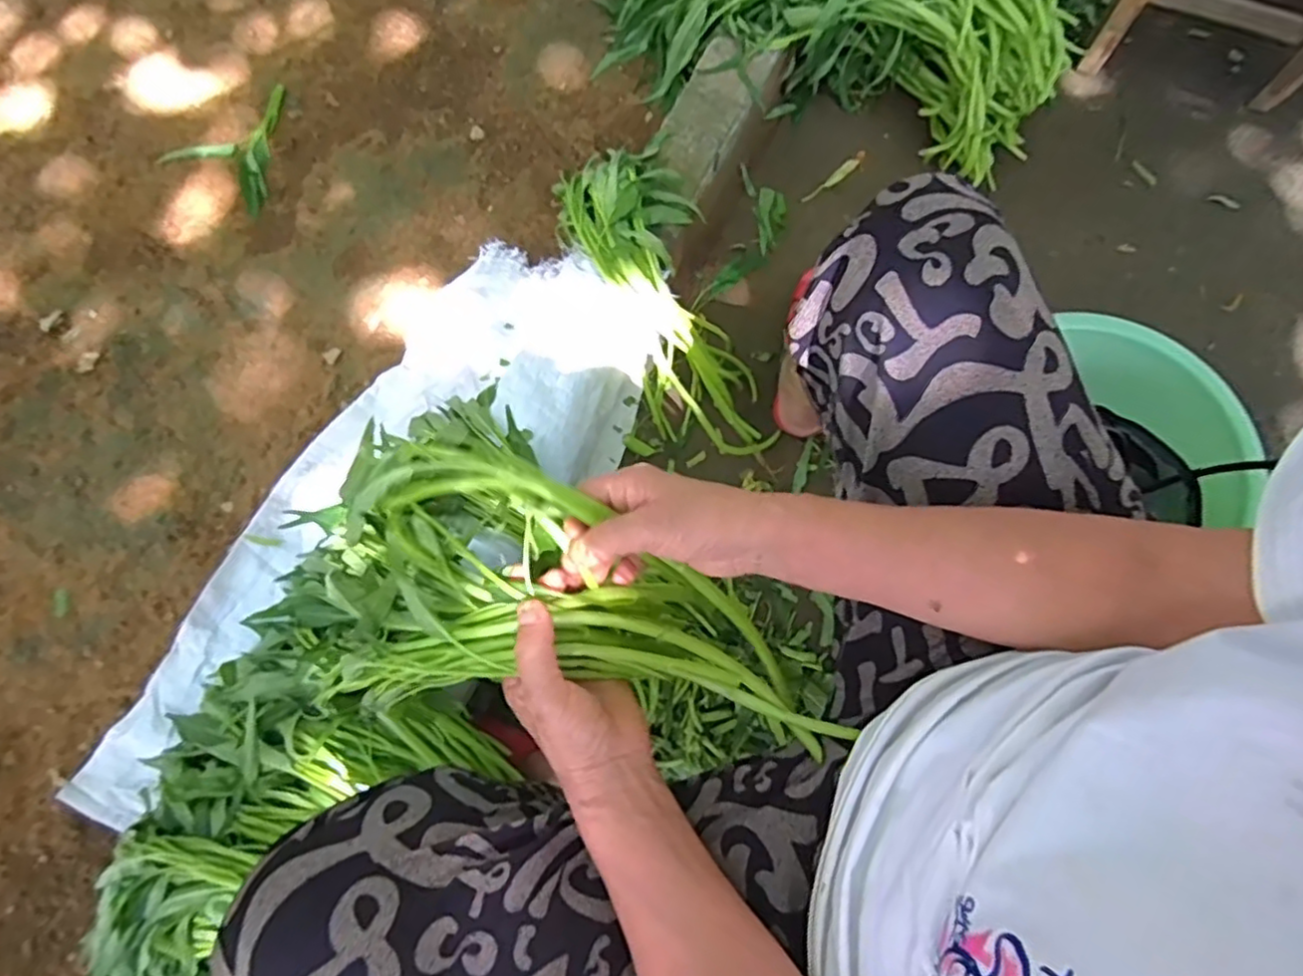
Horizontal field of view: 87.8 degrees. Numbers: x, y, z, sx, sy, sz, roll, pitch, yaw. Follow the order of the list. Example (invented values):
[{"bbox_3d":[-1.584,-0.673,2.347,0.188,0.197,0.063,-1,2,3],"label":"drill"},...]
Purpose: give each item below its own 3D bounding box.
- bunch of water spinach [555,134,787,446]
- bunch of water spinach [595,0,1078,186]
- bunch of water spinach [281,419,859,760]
[{"bbox_3d":[0.029,-0.219,0.840,0.164,0.103,0.403,-28,102,-10],"label":"bunch of water spinach"},{"bbox_3d":[0.242,-0.653,0.921,0.655,0.239,0.248,15,72,3],"label":"bunch of water spinach"},{"bbox_3d":[-0.052,0.090,0.456,0.353,0.129,0.156,22,72,-3],"label":"bunch of water spinach"}]

